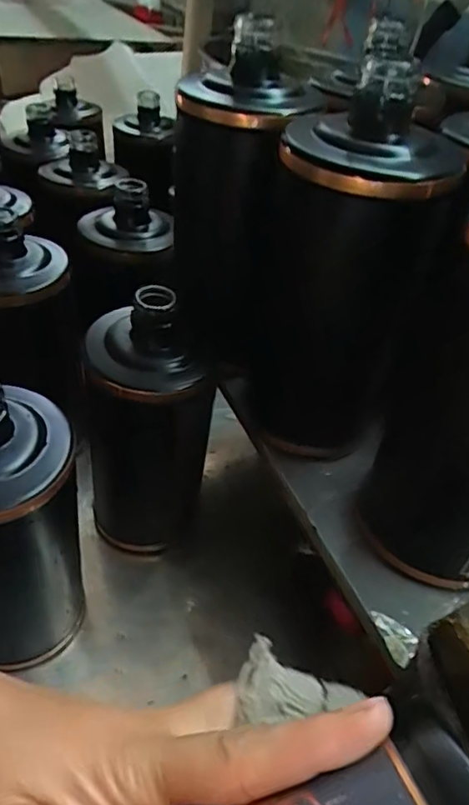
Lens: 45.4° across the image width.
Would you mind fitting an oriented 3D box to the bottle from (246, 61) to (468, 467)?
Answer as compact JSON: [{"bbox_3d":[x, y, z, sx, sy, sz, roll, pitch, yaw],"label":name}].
[{"bbox_3d":[0.053,-0.057,0.294,0.067,0.187,0.068,-15,47,-23],"label":"bottle"}]

